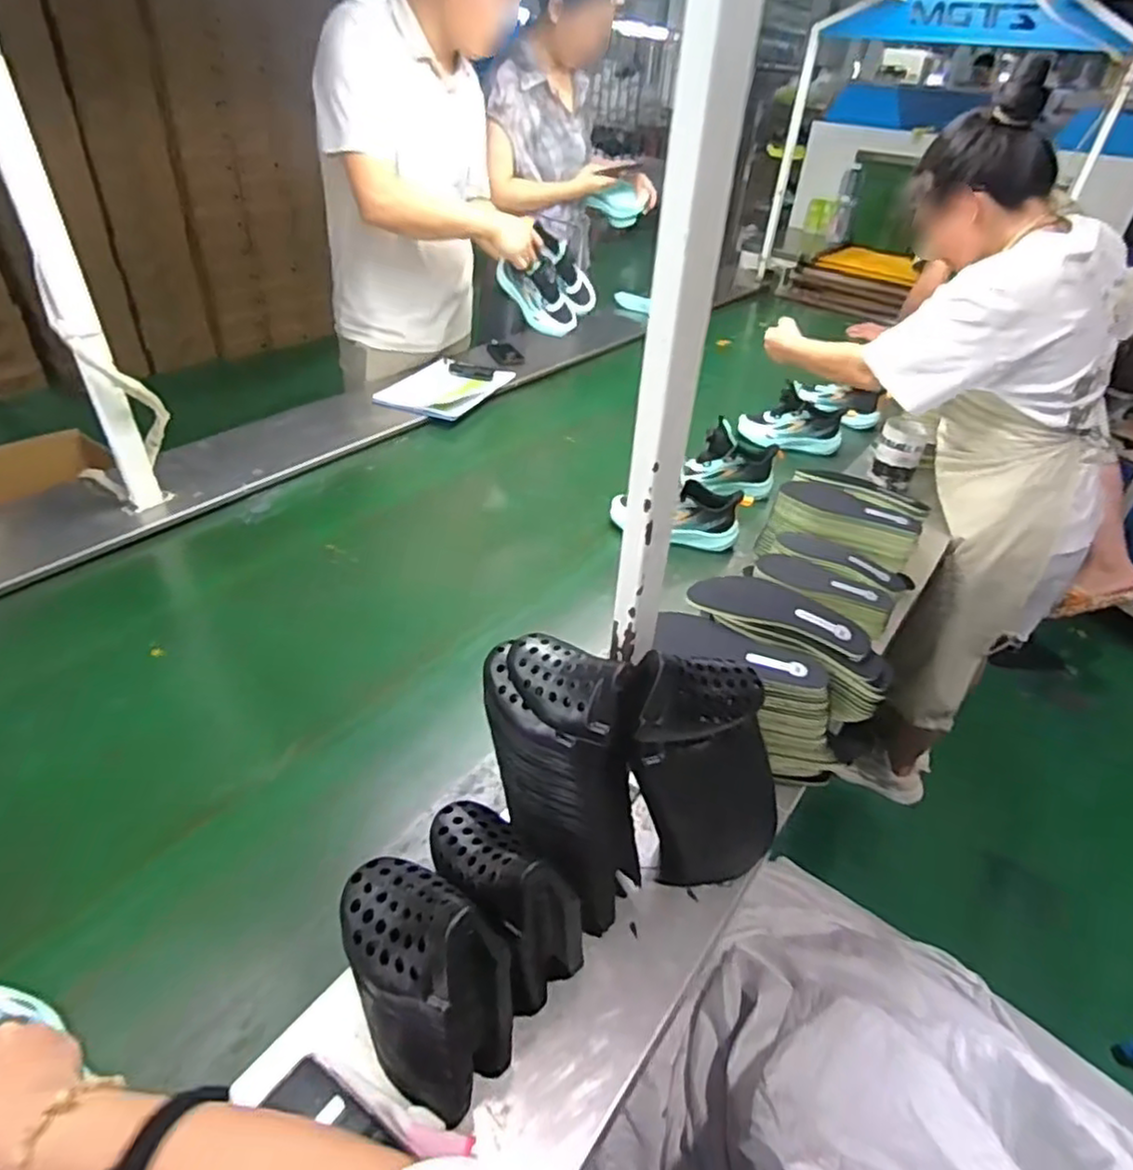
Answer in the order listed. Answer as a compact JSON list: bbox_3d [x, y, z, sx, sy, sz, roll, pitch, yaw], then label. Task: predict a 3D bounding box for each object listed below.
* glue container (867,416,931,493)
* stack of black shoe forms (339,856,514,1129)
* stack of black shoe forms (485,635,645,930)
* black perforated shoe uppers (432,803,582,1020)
[{"bbox_3d":[0.647,-0.256,1.328,0.081,0.120,0.079,19,40,18],"label":"glue container"},{"bbox_3d":[-0.100,0.278,0.492,0.082,0.180,0.132,-21,44,-30],"label":"stack of black shoe forms"},{"bbox_3d":[-0.002,0.178,0.609,0.134,0.277,0.090,10,21,26],"label":"stack of black shoe forms"},{"bbox_3d":[-0.052,0.245,0.545,0.126,0.153,0.073,32,45,31],"label":"black perforated shoe uppers"}]

